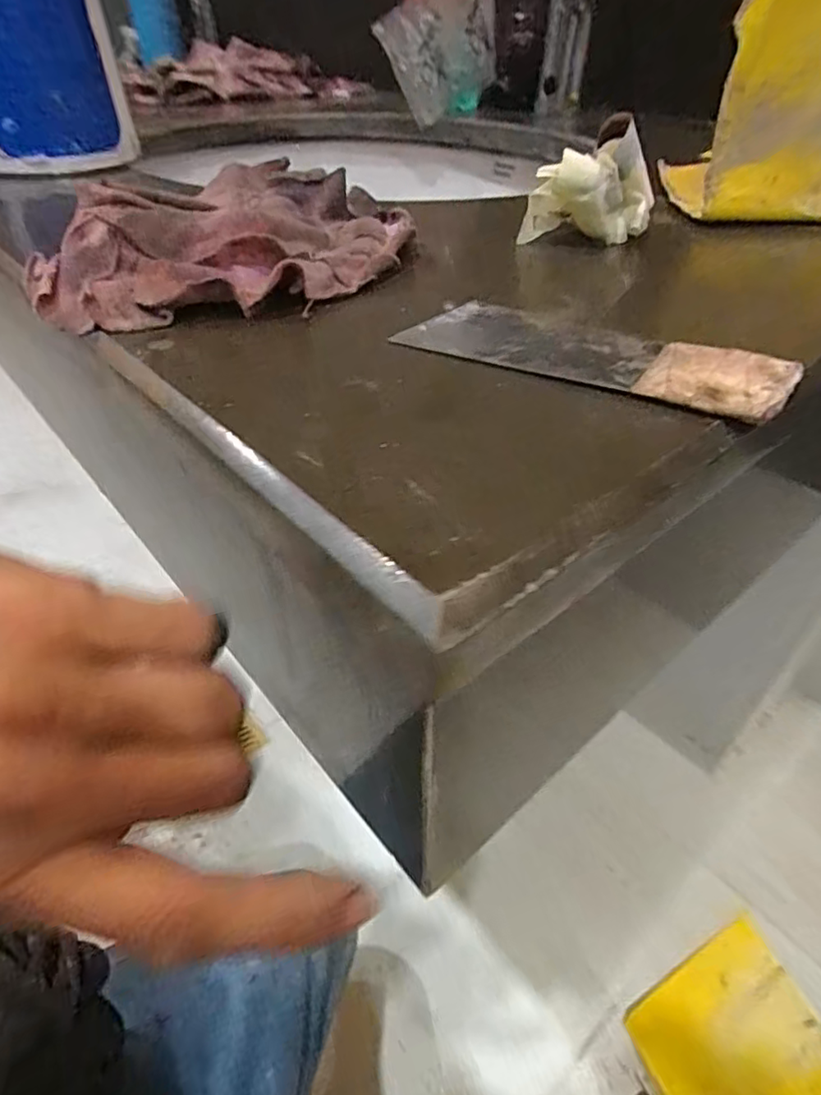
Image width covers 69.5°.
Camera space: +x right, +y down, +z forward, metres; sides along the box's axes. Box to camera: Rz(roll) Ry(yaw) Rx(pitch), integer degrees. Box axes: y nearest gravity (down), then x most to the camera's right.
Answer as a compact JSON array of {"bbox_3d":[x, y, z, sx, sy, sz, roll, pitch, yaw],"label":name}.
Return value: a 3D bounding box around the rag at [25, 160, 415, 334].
[{"bbox_3d":[-0.059,-0.102,0.195,0.122,0.031,0.061,-20,46,-21],"label":"rag"}]

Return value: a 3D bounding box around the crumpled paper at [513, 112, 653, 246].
[{"bbox_3d":[0.070,-0.140,0.229,0.046,0.039,0.023,12,44,14],"label":"crumpled paper"}]

